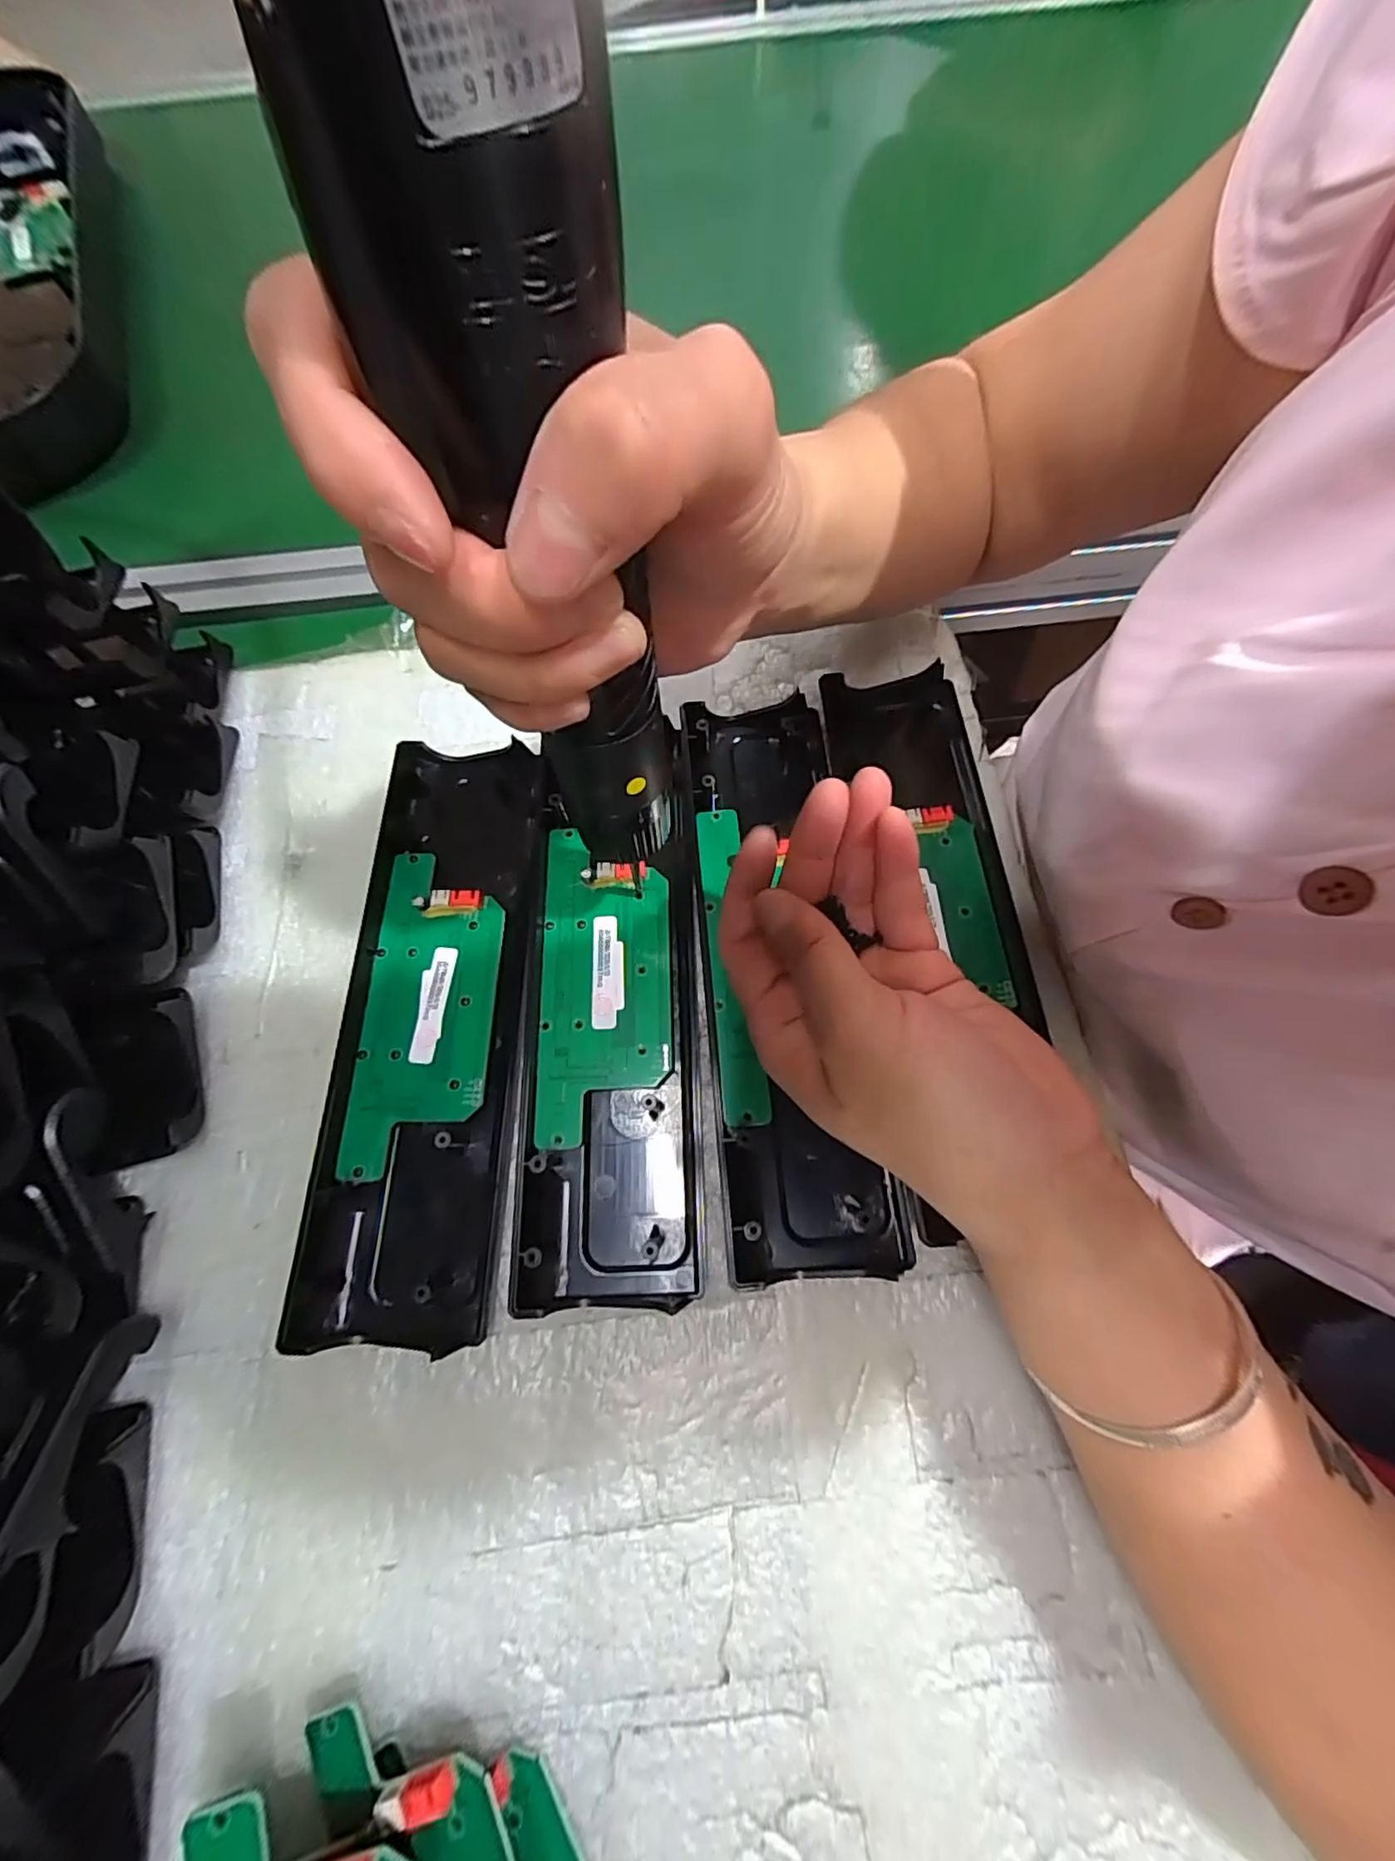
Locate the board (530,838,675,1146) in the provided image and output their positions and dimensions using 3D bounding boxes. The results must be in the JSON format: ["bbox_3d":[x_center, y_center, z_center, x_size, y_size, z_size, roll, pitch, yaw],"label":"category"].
[{"bbox_3d":[-0.039,0.021,0.257,0.055,0.005,0.128,-1,73,-3],"label":"board"}]

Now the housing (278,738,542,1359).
[{"bbox_3d":[-0.112,0.030,0.256,0.073,0.030,0.245,0,70,2],"label":"housing"}]

